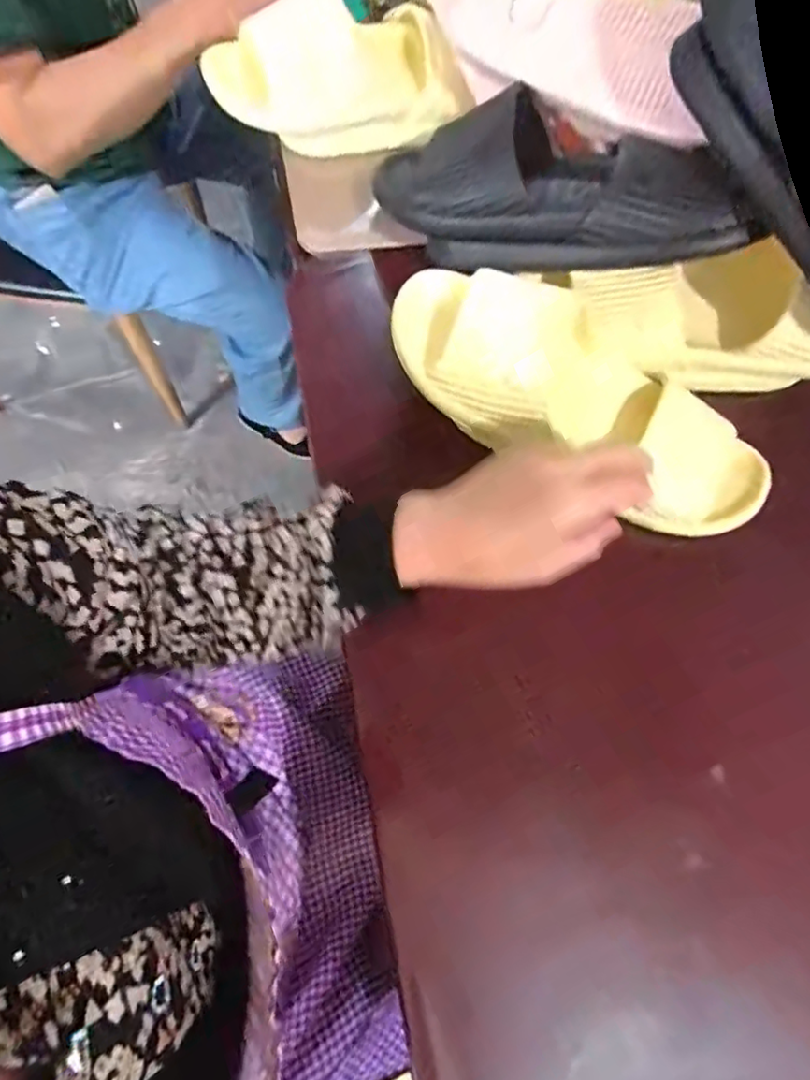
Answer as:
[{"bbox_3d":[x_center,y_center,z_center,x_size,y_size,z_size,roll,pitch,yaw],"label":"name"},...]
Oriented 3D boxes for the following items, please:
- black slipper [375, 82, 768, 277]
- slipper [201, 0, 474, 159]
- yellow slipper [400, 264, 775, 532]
[{"bbox_3d":[0.116,-0.278,0.463,0.280,0.081,0.121,8,68,1],"label":"black slipper"},{"bbox_3d":[-0.064,-0.427,0.534,0.221,0.078,0.119,-5,71,-6],"label":"slipper"},{"bbox_3d":[0.132,-0.097,0.412,0.295,0.062,0.095,26,68,-7],"label":"yellow slipper"}]

